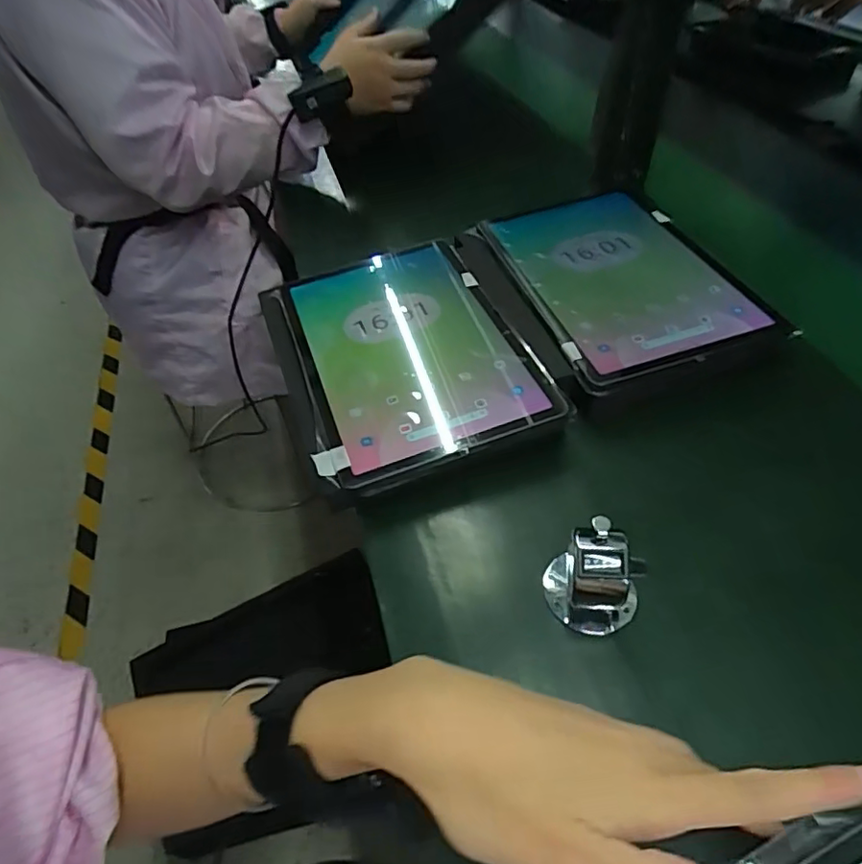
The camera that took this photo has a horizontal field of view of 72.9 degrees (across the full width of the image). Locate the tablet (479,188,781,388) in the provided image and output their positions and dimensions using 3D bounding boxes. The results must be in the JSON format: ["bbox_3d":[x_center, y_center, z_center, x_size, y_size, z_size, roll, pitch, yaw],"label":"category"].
[{"bbox_3d":[0.162,-0.143,0.516,0.166,0.015,0.249,-16,48,-7],"label":"tablet"}]

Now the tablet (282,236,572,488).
[{"bbox_3d":[-0.023,-0.071,0.477,0.168,0.015,0.252,-18,49,-7],"label":"tablet"}]

